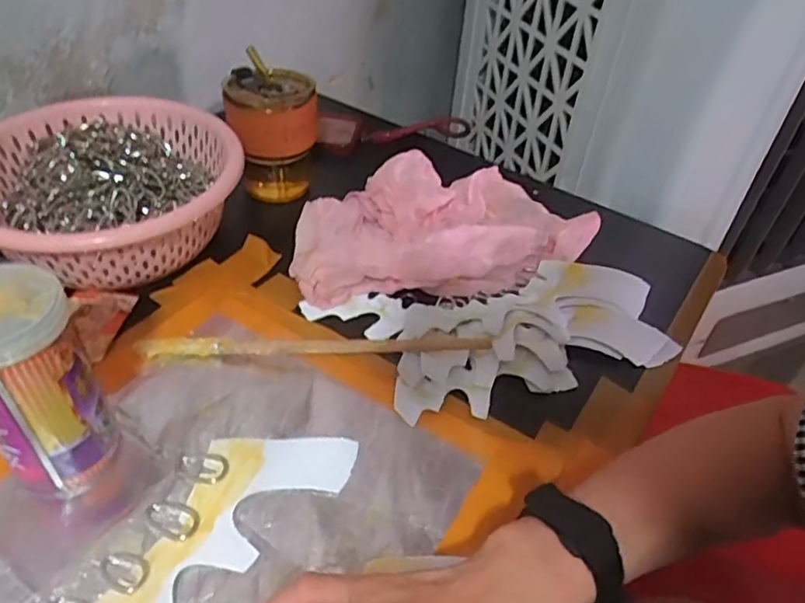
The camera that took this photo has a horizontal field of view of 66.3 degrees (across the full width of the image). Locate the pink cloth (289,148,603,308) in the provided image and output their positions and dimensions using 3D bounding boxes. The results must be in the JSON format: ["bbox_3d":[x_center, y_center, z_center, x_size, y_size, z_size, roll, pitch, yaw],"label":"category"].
[{"bbox_3d":[0.039,-0.068,0.557,0.272,0.062,0.125,-6,45,-12],"label":"pink cloth"}]

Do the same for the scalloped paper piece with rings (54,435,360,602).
[{"bbox_3d":[-0.122,0.138,0.353,0.080,0.011,0.212,28,48,22],"label":"scalloped paper piece with rings"}]

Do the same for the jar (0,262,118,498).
[{"bbox_3d":[-0.210,0.048,0.351,0.062,0.128,0.055,-32,55,-33],"label":"jar"}]

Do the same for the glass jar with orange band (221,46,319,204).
[{"bbox_3d":[-0.125,-0.164,0.597,0.083,0.139,0.064,-6,45,-12],"label":"glass jar with orange band"}]

